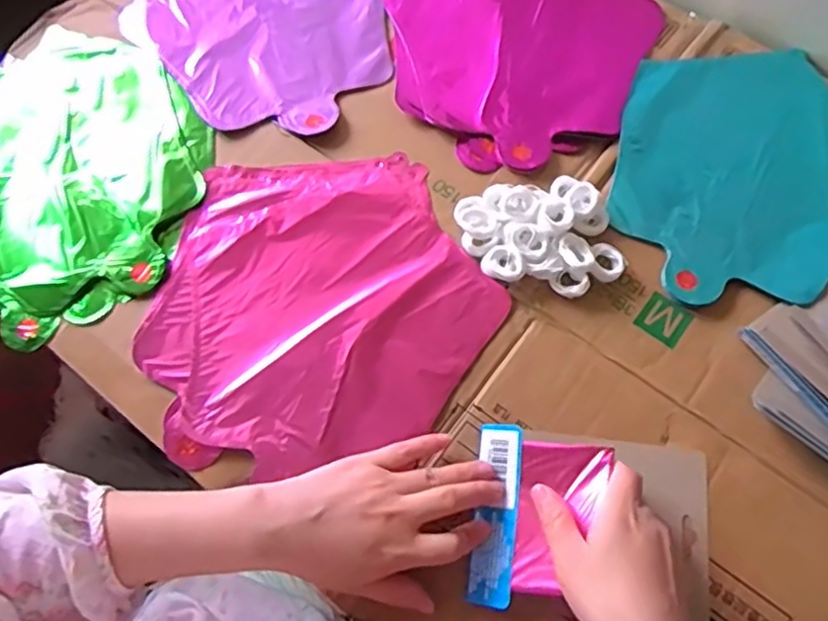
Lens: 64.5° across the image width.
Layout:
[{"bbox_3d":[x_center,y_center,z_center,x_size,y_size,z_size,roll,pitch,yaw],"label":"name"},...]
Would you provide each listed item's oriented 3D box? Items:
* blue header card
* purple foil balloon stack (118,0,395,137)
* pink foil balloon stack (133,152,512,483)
[{"bbox_3d":[0.054,0.133,0.432,0.030,0.004,0.113,1,71,21],"label":"blue header card"},{"bbox_3d":[-0.122,-0.261,0.582,0.230,0.015,0.222,39,74,14],"label":"purple foil balloon stack"},{"bbox_3d":[-0.070,-0.009,0.484,0.246,0.004,0.228,-11,70,-3],"label":"pink foil balloon stack"}]

